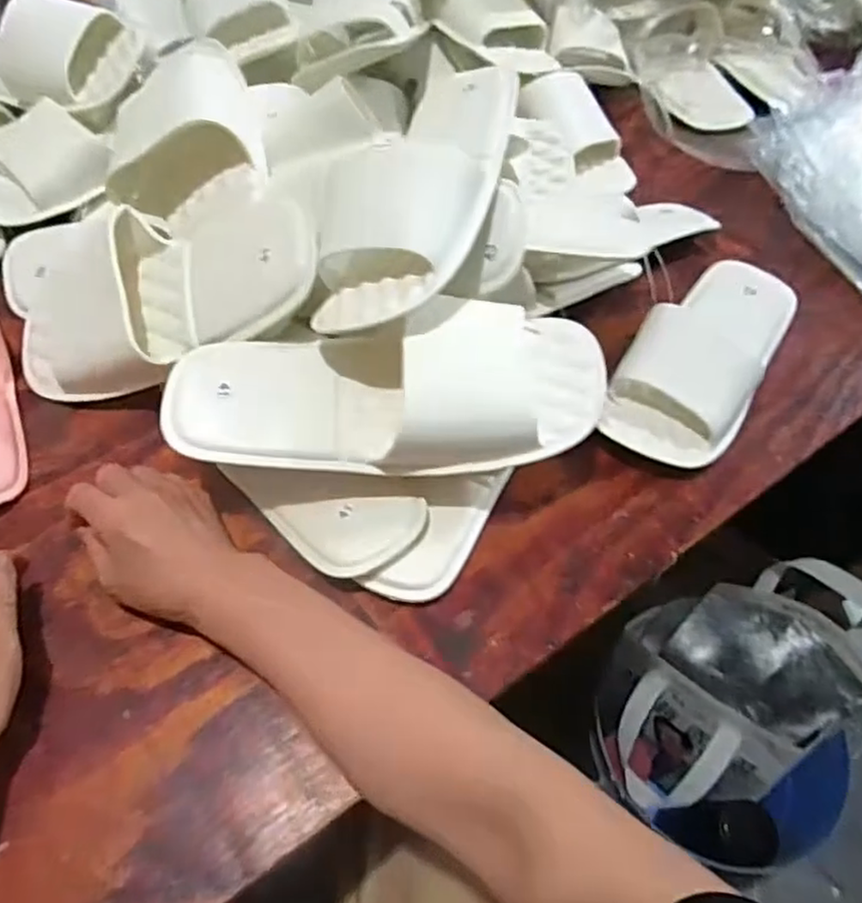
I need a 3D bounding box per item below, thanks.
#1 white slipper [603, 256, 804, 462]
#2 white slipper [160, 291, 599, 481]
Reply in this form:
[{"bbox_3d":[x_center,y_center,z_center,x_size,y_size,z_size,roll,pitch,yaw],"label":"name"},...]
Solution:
[{"bbox_3d":[0.210,-0.076,0.532,0.094,0.036,0.220,29,60,16],"label":"white slipper"},{"bbox_3d":[-0.024,-0.041,0.425,0.273,0.060,0.118,-7,57,-7],"label":"white slipper"}]

